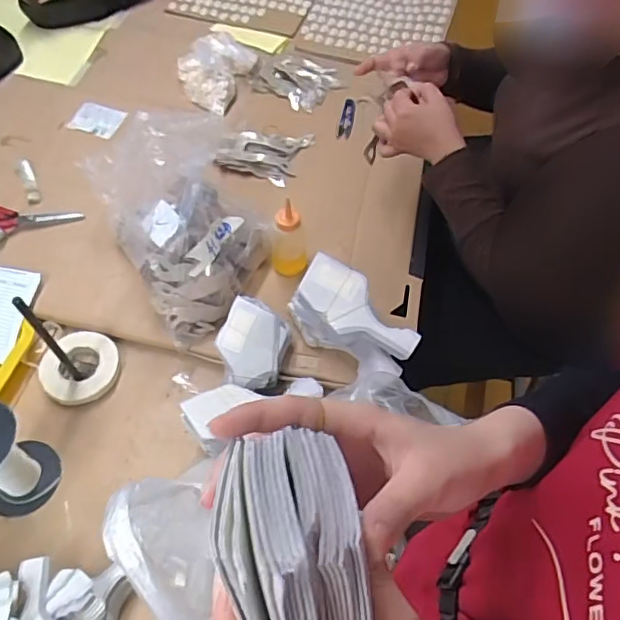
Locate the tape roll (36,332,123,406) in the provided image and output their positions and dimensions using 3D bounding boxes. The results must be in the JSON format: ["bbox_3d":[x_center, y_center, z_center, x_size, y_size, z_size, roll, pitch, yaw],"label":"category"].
[{"bbox_3d":[-0.330,0.084,0.826,0.101,0.032,0.104,0,59,-1],"label":"tape roll"}]

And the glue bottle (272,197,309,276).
[{"bbox_3d":[-0.032,-0.114,0.859,0.055,0.121,0.065,0,59,-1],"label":"glue bottle"}]

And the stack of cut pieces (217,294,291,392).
[{"bbox_3d":[-0.078,0.045,0.775,0.090,0.018,0.110,20,92,-1],"label":"stack of cut pieces"}]

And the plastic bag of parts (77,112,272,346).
[{"bbox_3d":[-0.179,-0.149,0.817,0.191,0.208,0.288,-28,63,-16],"label":"plastic bag of parts"}]

